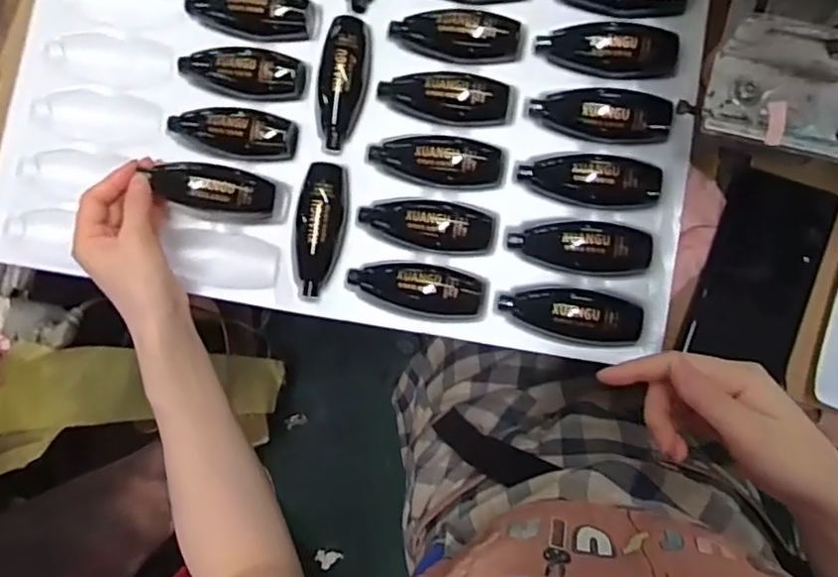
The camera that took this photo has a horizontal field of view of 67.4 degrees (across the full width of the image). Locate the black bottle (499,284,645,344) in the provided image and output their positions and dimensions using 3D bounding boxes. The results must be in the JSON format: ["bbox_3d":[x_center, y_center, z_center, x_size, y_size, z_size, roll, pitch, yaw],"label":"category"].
[{"bbox_3d":[0.110,0.016,0.457,0.099,0.030,0.039,11,85,19],"label":"black bottle"}]

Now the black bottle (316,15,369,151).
[{"bbox_3d":[-0.063,-0.161,0.485,0.037,0.021,0.101,11,85,6],"label":"black bottle"}]

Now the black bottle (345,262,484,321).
[{"bbox_3d":[-0.004,-0.001,0.469,0.100,0.023,0.038,10,85,6],"label":"black bottle"}]

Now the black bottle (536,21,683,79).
[{"bbox_3d":[0.140,-0.180,0.466,0.101,0.026,0.037,12,85,6],"label":"black bottle"}]

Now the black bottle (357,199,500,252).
[{"bbox_3d":[0.005,-0.049,0.473,0.102,0.025,0.039,8,85,6],"label":"black bottle"}]

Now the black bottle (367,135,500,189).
[{"bbox_3d":[0.012,-0.100,0.473,0.101,0.022,0.037,7,85,6],"label":"black bottle"}]

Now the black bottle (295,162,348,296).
[{"bbox_3d":[-0.077,-0.046,0.478,0.037,0.018,0.100,9,85,6],"label":"black bottle"}]

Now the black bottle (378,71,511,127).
[{"bbox_3d":[0.019,-0.148,0.475,0.099,0.025,0.039,7,85,6],"label":"black bottle"}]

